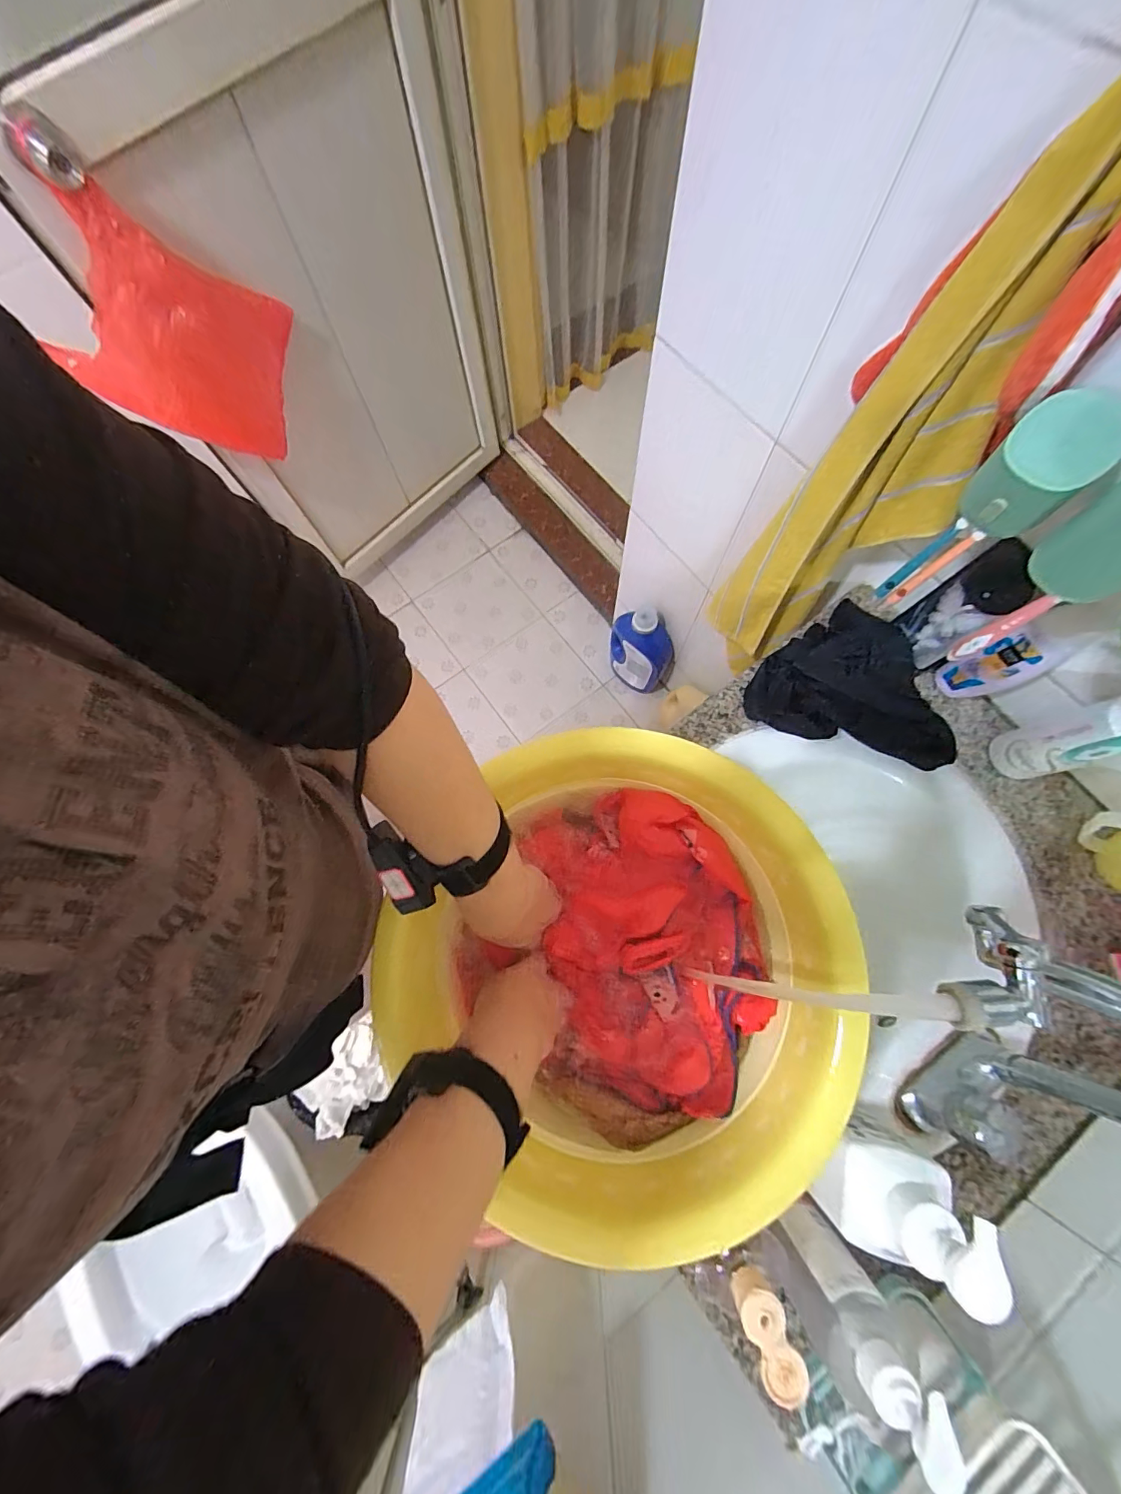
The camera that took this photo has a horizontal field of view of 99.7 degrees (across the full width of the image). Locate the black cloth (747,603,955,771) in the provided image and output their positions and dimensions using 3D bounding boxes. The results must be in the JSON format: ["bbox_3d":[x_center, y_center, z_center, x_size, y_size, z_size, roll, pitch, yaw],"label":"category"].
[{"bbox_3d":[0.359,-0.098,0.577,0.208,0.068,0.202,20,77,6],"label":"black cloth"}]

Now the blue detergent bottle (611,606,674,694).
[{"bbox_3d":[0.212,-0.263,1.269,0.098,0.318,0.181,-43,78,-9],"label":"blue detergent bottle"}]

